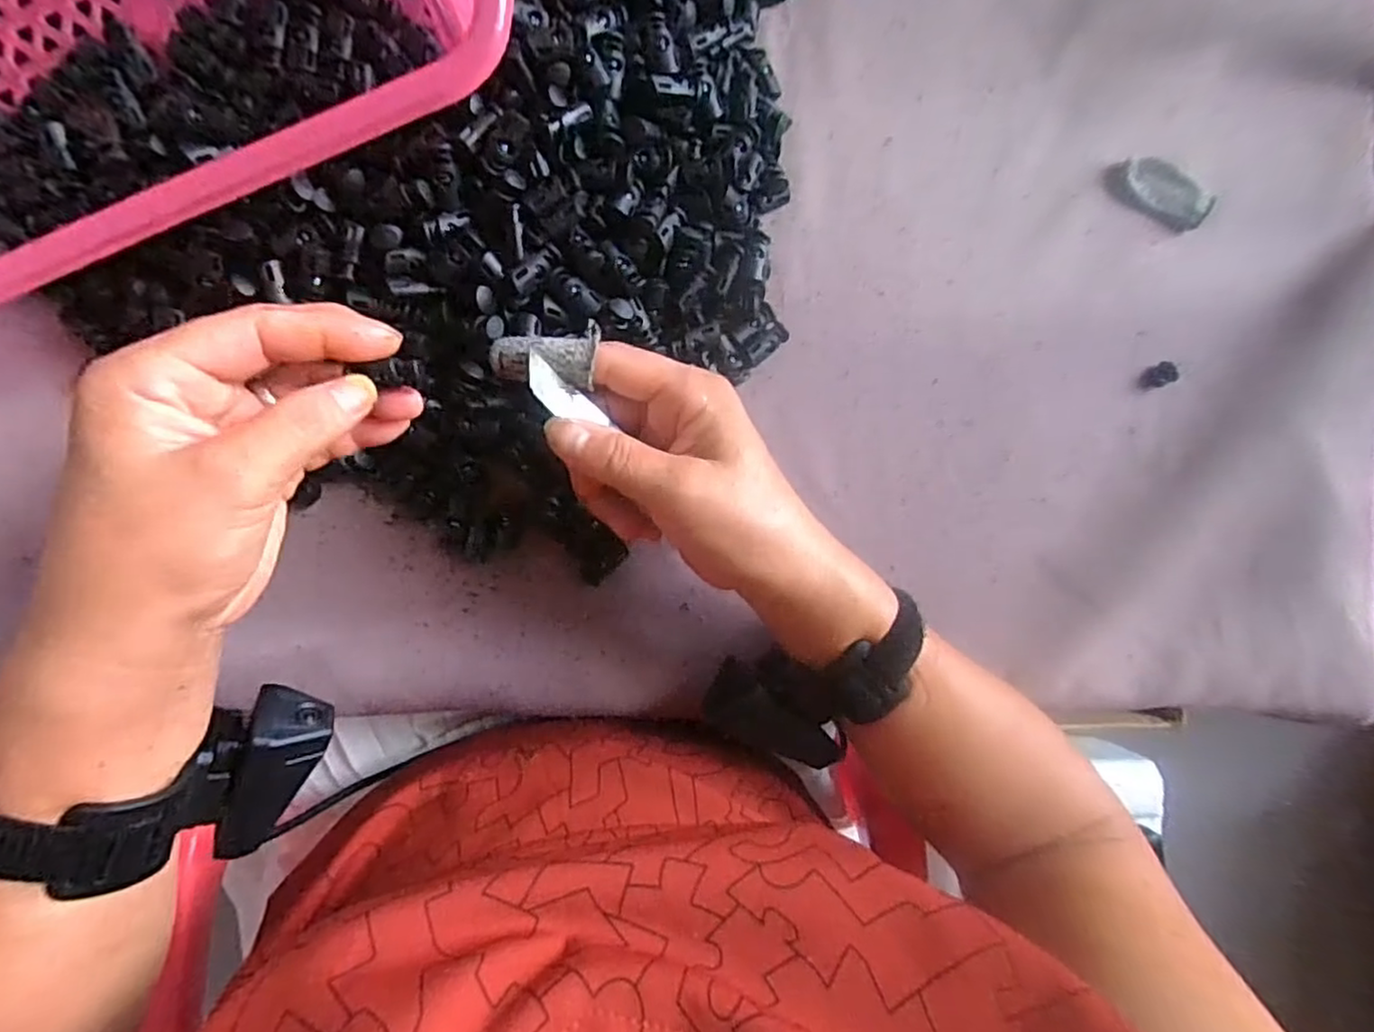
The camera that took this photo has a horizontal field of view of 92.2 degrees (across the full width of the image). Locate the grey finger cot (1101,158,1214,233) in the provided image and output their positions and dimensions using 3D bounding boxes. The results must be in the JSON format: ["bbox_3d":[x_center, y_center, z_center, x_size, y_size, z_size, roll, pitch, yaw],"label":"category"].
[{"bbox_3d":[0.277,-0.191,0.389,0.062,0.013,0.032,30,85,-4],"label":"grey finger cot"}]

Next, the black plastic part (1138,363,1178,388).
[{"bbox_3d":[0.277,-0.082,0.386,0.024,0.004,0.013,-26,89,-7],"label":"black plastic part"}]

